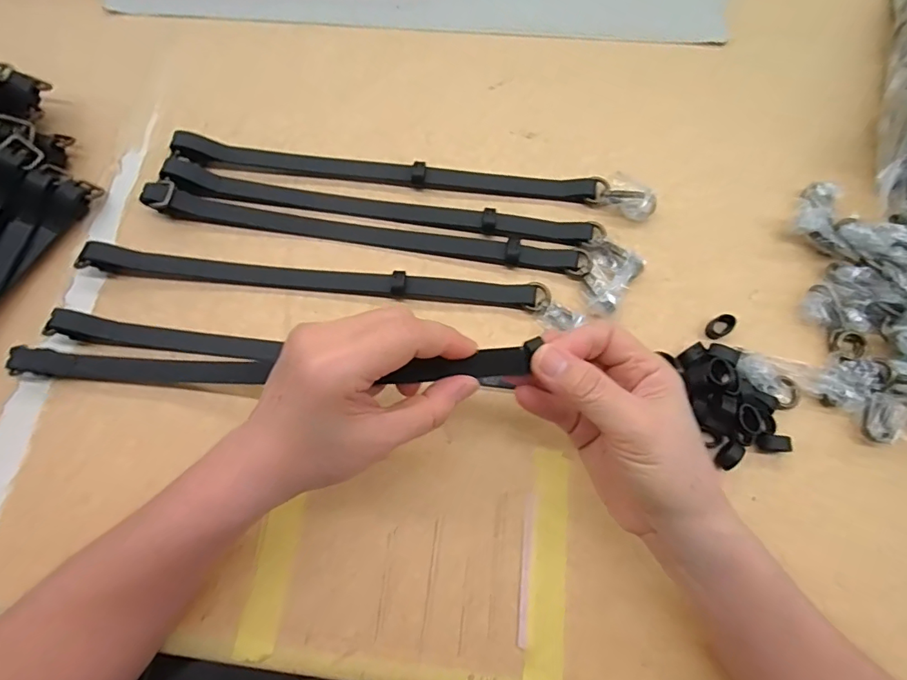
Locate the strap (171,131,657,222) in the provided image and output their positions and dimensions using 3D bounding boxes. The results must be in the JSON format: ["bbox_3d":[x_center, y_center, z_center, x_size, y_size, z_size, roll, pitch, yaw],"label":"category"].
[{"bbox_3d":[-0.035,-0.135,0.382,0.366,0.018,0.031,9,74,5],"label":"strap"}]

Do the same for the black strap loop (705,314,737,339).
[{"bbox_3d":[0.194,-0.009,0.353,0.021,0.010,0.013,-25,74,-5],"label":"black strap loop"}]

